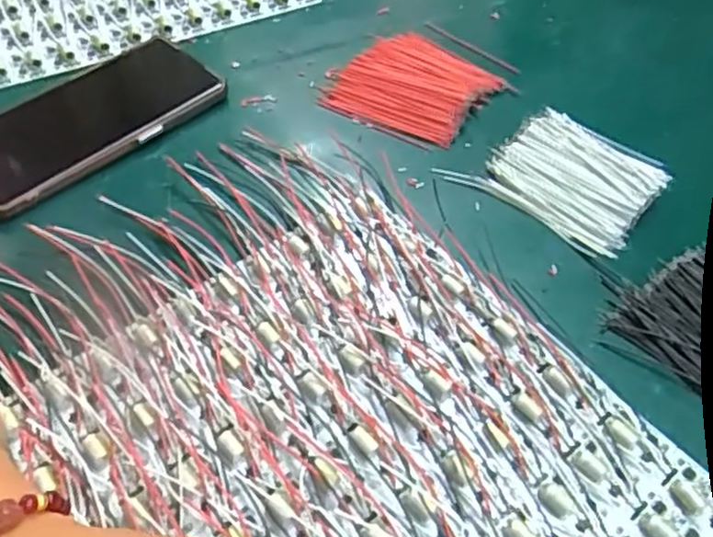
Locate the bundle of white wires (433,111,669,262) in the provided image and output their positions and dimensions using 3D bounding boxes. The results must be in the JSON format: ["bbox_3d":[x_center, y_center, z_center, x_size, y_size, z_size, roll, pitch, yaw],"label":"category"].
[{"bbox_3d":[0.117,-0.057,0.396,0.103,0.016,0.074,33,59,20],"label":"bundle of white wires"}]

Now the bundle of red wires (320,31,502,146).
[{"bbox_3d":[0.036,-0.120,0.447,0.090,0.016,0.084,29,58,18],"label":"bundle of red wires"}]

